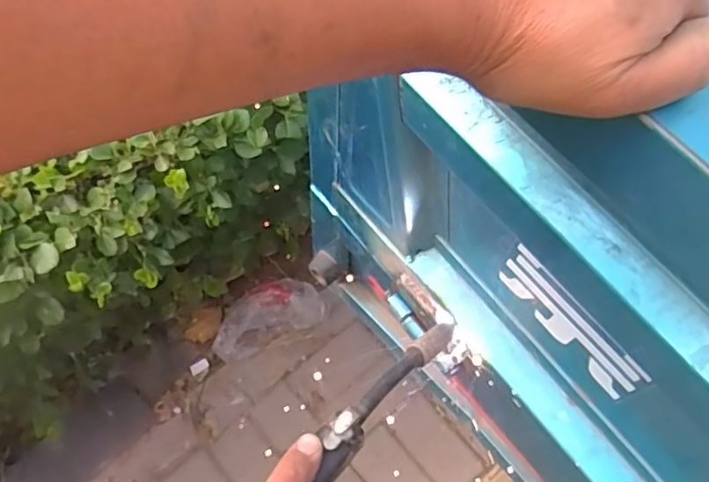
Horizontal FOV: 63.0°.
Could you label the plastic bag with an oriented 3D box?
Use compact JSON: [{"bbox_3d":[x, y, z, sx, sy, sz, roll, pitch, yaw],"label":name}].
[{"bbox_3d":[-0.185,0.158,1.212,0.236,0.081,0.113,-21,67,-11],"label":"plastic bag"}]

